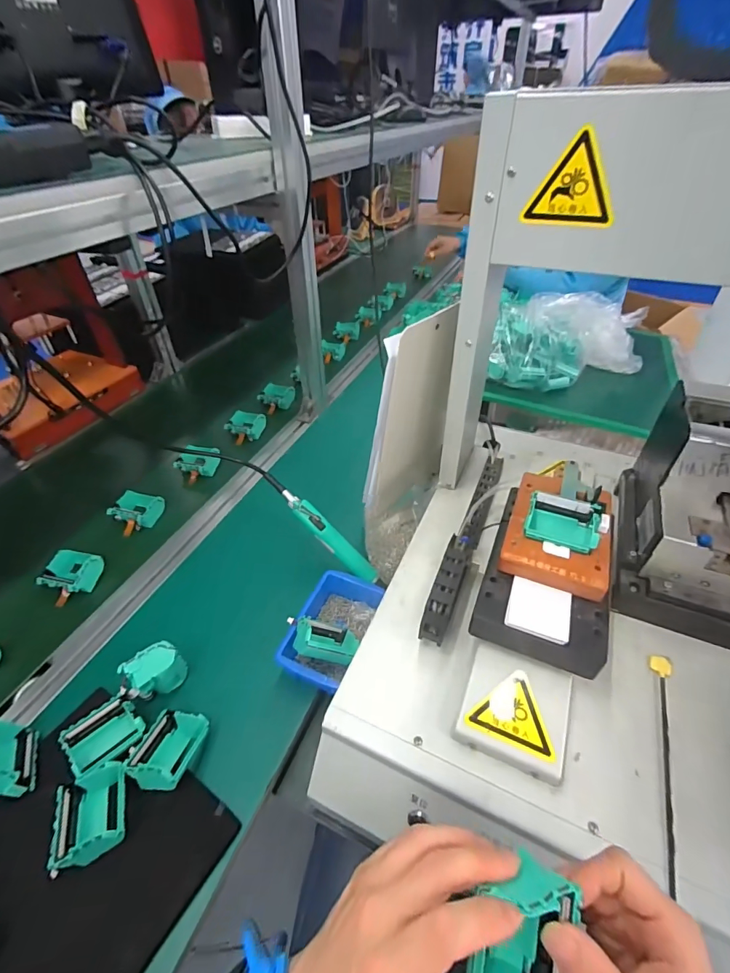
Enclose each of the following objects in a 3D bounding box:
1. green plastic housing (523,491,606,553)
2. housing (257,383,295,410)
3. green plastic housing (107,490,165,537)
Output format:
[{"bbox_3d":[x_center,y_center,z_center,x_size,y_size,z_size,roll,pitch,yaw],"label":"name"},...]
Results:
[{"bbox_3d":[0.212,0.039,0.455,0.072,0.030,0.067,15,45,17],"label":"green plastic housing"},{"bbox_3d":[-0.212,-0.223,1.037,0.075,0.033,0.072,16,45,18],"label":"housing"},{"bbox_3d":[-0.404,0.048,0.752,0.077,0.043,0.076,15,45,17],"label":"green plastic housing"}]

